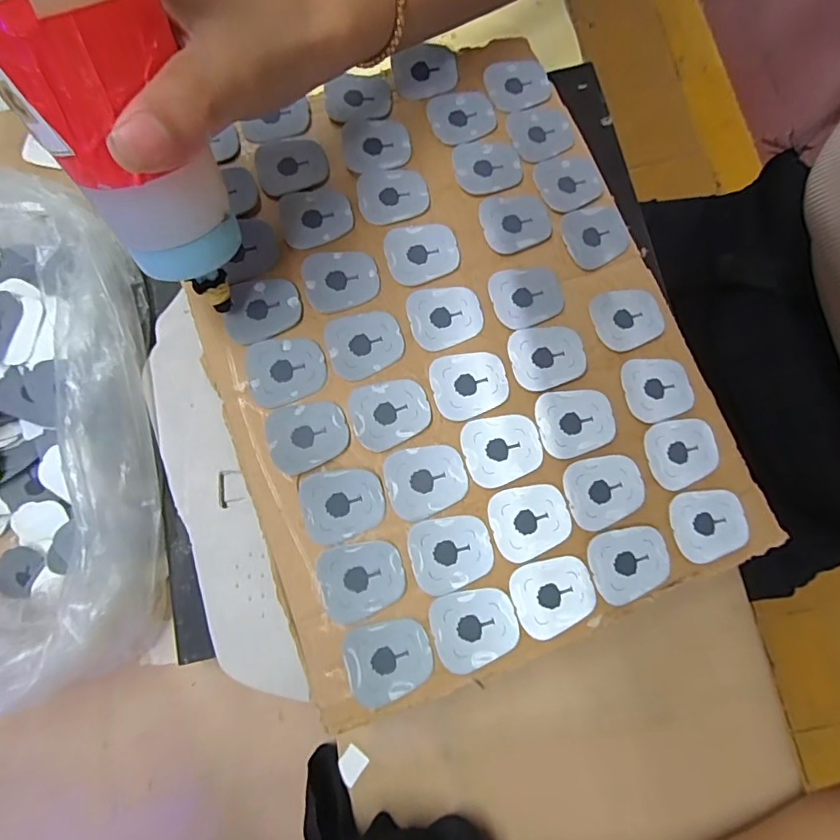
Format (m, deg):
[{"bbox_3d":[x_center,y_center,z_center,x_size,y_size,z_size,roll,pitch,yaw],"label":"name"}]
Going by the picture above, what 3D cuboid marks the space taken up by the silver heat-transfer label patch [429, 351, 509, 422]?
[{"bbox_3d":[0.026,-0.019,0.251,0.038,0.004,0.032,-16,78,1],"label":"silver heat-transfer label patch"}]

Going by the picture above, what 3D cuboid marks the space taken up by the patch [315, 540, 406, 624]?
[{"bbox_3d":[-0.027,0.073,0.229,0.038,0.004,0.032,-15,78,1],"label":"patch"}]

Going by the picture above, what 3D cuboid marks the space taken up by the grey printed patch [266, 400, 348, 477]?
[{"bbox_3d":[-0.055,0.007,0.241,0.038,0.004,0.033,-16,78,1],"label":"grey printed patch"}]

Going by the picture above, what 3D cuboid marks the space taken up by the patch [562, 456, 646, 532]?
[{"bbox_3d":[0.091,0.035,0.243,0.037,0.004,0.032,-14,78,1],"label":"patch"}]

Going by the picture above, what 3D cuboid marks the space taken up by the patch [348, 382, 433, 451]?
[{"bbox_3d":[-0.015,-0.004,0.245,0.038,0.004,0.033,-15,78,1],"label":"patch"}]

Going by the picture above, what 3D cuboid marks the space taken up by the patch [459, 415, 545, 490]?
[{"bbox_3d":[0.041,0.014,0.244,0.038,0.004,0.033,-14,78,1],"label":"patch"}]

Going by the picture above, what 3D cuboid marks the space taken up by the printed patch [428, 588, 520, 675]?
[{"bbox_3d":[0.025,0.095,0.226,0.038,0.004,0.033,-13,78,2],"label":"printed patch"}]

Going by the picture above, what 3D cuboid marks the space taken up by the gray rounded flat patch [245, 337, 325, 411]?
[{"bbox_3d":[-0.068,-0.026,0.249,0.038,0.004,0.033,-17,78,1],"label":"gray rounded flat patch"}]

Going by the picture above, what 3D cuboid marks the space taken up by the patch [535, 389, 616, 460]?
[{"bbox_3d":[0.079,0.000,0.250,0.038,0.004,0.033,-14,78,1],"label":"patch"}]

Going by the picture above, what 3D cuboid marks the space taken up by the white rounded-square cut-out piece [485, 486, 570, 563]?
[{"bbox_3d":[0.053,0.048,0.237,0.038,0.004,0.033,-16,78,1],"label":"white rounded-square cut-out piece"}]

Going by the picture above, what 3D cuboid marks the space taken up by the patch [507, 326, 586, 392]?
[{"bbox_3d":[0.066,-0.034,0.257,0.038,0.004,0.033,-12,78,2],"label":"patch"}]

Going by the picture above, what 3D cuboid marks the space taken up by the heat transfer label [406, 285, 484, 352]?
[{"bbox_3d":[0.013,-0.055,0.260,0.038,0.004,0.033,-15,78,1],"label":"heat transfer label"}]

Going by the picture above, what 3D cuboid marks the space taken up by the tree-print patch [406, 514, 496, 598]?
[{"bbox_3d":[0.015,0.062,0.232,0.038,0.004,0.033,-14,78,1],"label":"tree-print patch"}]

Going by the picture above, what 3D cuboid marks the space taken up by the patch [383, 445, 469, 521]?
[{"bbox_3d":[0.003,0.029,0.238,0.038,0.004,0.032,-15,78,1],"label":"patch"}]

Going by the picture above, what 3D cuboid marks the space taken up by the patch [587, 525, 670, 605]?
[{"bbox_3d":[0.101,0.068,0.238,0.038,0.004,0.032,-17,84,-5],"label":"patch"}]

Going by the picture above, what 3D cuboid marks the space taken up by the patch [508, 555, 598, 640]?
[{"bbox_3d":[0.063,0.082,0.232,0.038,0.004,0.033,-17,78,1],"label":"patch"}]

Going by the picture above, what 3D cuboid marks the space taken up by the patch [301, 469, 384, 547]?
[{"bbox_3d":[-0.037,0.039,0.234,0.038,0.004,0.032,-16,78,1],"label":"patch"}]

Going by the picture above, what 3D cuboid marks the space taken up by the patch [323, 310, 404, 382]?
[{"bbox_3d":[-0.028,-0.039,0.255,0.038,0.004,0.033,-18,78,1],"label":"patch"}]

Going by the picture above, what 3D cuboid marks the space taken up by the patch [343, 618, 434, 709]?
[{"bbox_3d":[-0.014,0.108,0.222,0.038,0.004,0.033,-13,78,2],"label":"patch"}]

